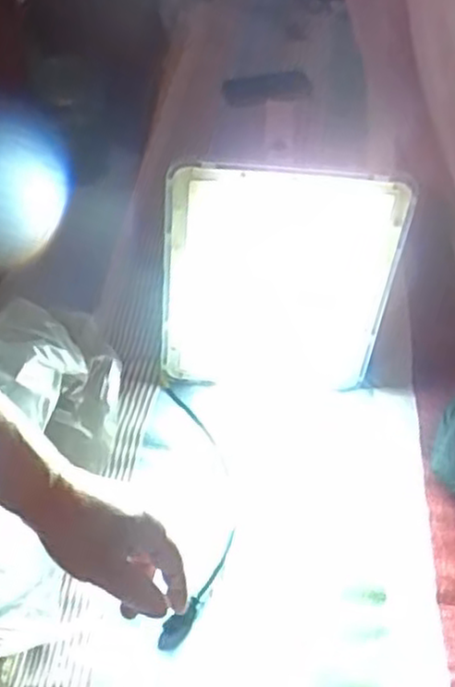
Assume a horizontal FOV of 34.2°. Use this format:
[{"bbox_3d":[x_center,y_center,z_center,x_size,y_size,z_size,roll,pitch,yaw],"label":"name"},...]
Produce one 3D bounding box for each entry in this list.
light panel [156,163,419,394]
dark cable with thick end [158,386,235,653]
[{"bbox_3d":[0.048,-0.057,0.745,0.230,0.274,0.025,2,47,3],"label":"light panel"},{"bbox_3d":[-0.031,0.153,0.735,0.068,0.029,0.298,-3,47,-1],"label":"dark cable with thick end"}]

